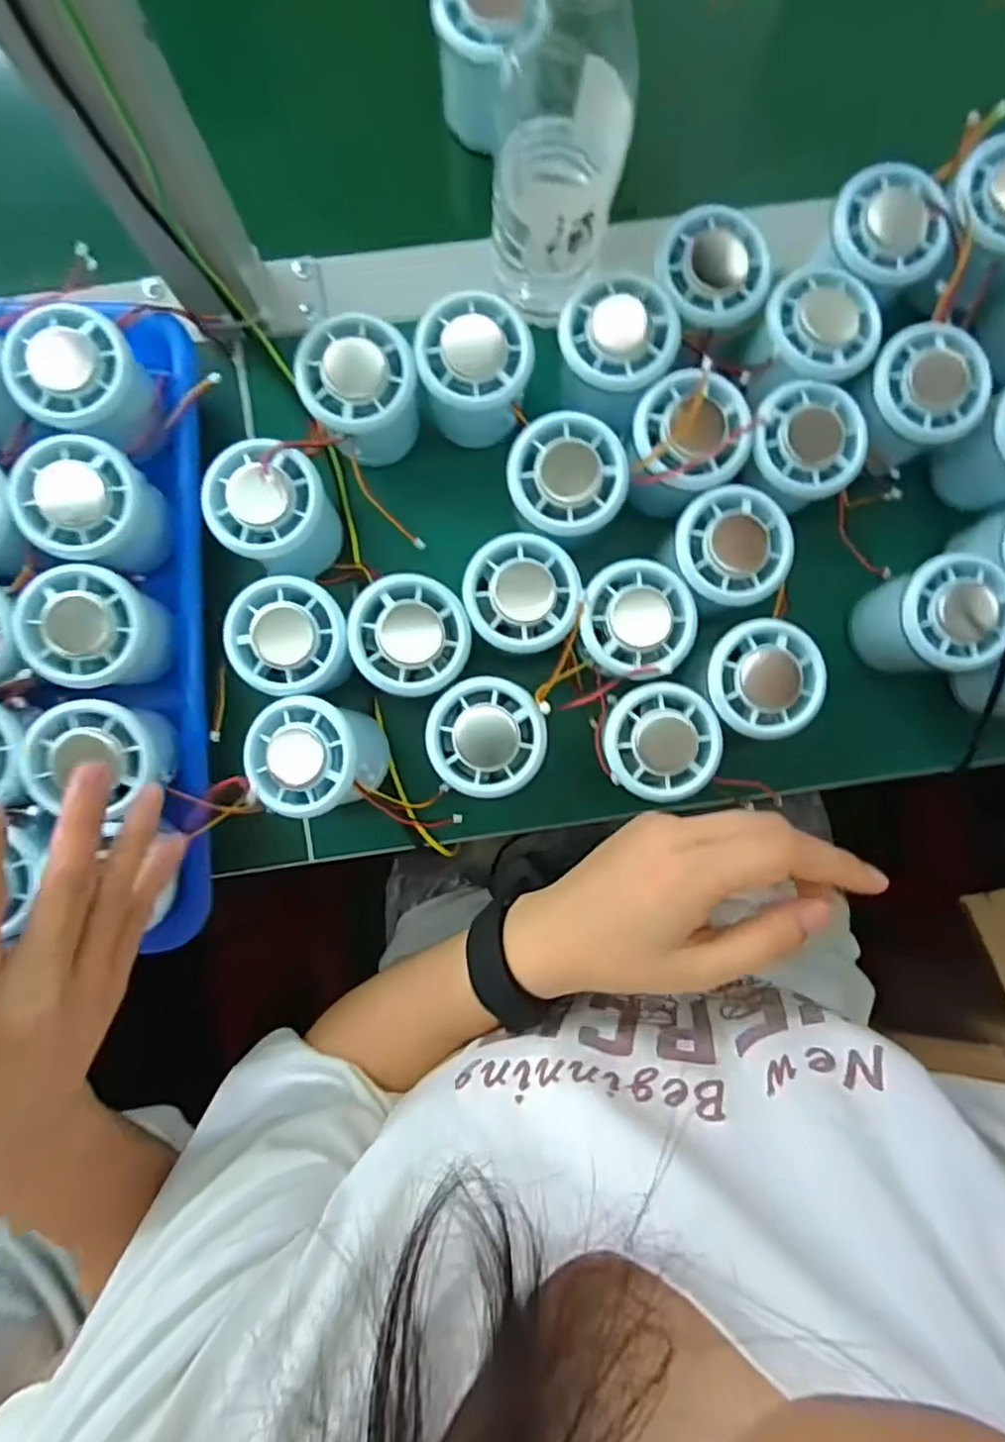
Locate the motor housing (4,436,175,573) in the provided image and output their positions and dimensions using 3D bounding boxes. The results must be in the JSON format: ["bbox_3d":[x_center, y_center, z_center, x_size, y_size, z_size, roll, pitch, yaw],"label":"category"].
[{"bbox_3d":[-0.201,-0.105,0.321,0.057,0.044,0.057,3,87,-2],"label":"motor housing"}]

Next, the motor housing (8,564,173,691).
[{"bbox_3d":[-0.198,-0.045,0.317,0.054,0.040,0.053,0,87,-2],"label":"motor housing"}]

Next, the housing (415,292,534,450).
[{"bbox_3d":[-0.014,-0.177,0.342,0.057,0.059,0.061,-8,88,-2],"label":"housing"}]

